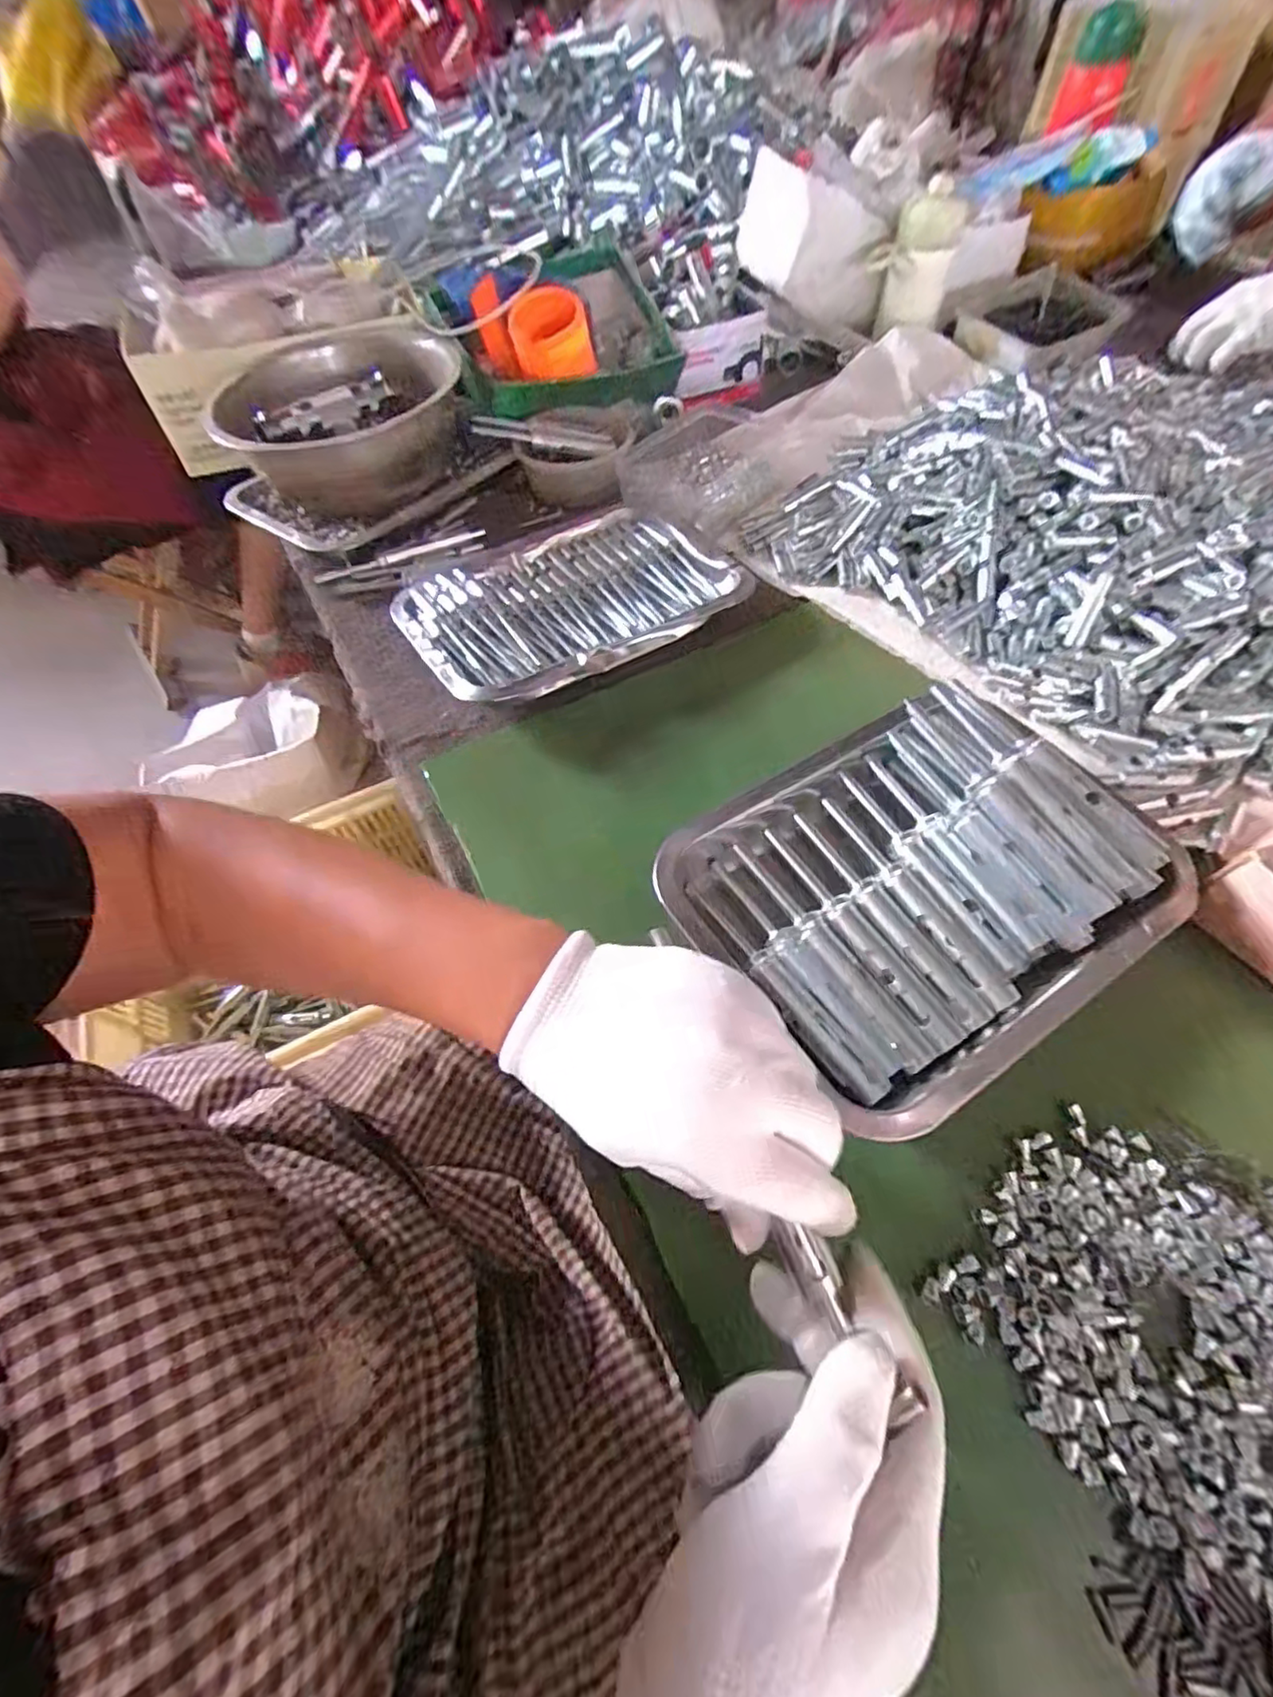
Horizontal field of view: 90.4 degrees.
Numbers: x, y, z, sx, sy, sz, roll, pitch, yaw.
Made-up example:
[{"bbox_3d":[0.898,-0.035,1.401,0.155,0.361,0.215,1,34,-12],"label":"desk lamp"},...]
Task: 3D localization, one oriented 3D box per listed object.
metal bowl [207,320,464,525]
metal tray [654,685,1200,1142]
[{"bbox_3d":[-0.274,-0.398,0.608,0.219,0.097,0.231,-9,57,-2],"label":"metal bowl"},{"bbox_3d":[0.148,0.015,0.341,0.232,0.051,0.188,-30,61,-15],"label":"metal tray"}]

